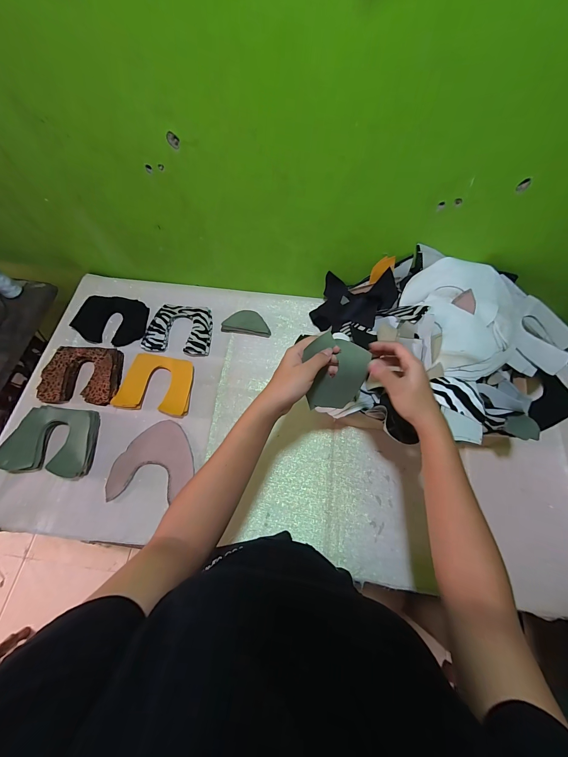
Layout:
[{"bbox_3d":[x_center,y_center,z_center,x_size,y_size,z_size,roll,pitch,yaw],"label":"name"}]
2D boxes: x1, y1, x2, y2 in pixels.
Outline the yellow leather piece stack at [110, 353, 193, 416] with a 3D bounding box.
[{"bbox_3d":[-0.276,0.011,0.644,0.153,0.028,0.128,7,66,4],"label":"yellow leather piece stack"}]

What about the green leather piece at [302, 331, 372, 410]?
[{"bbox_3d":[0.073,0.001,0.414,0.078,0.124,0.029,8,35,12],"label":"green leather piece"}]

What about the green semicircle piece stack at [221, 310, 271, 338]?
[{"bbox_3d":[-0.088,-0.134,0.715,0.114,0.027,0.056,9,67,5],"label":"green semicircle piece stack"}]

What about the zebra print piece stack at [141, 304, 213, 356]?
[{"bbox_3d":[-0.245,-0.119,0.707,0.153,0.024,0.132,7,66,4],"label":"zebra print piece stack"}]

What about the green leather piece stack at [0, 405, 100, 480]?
[{"bbox_3d":[-0.458,0.123,0.588,0.158,0.040,0.130,3,66,2],"label":"green leather piece stack"}]

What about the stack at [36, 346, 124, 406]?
[{"bbox_3d":[-0.443,-0.006,0.650,0.156,0.028,0.129,-3,66,-1],"label":"stack"}]

